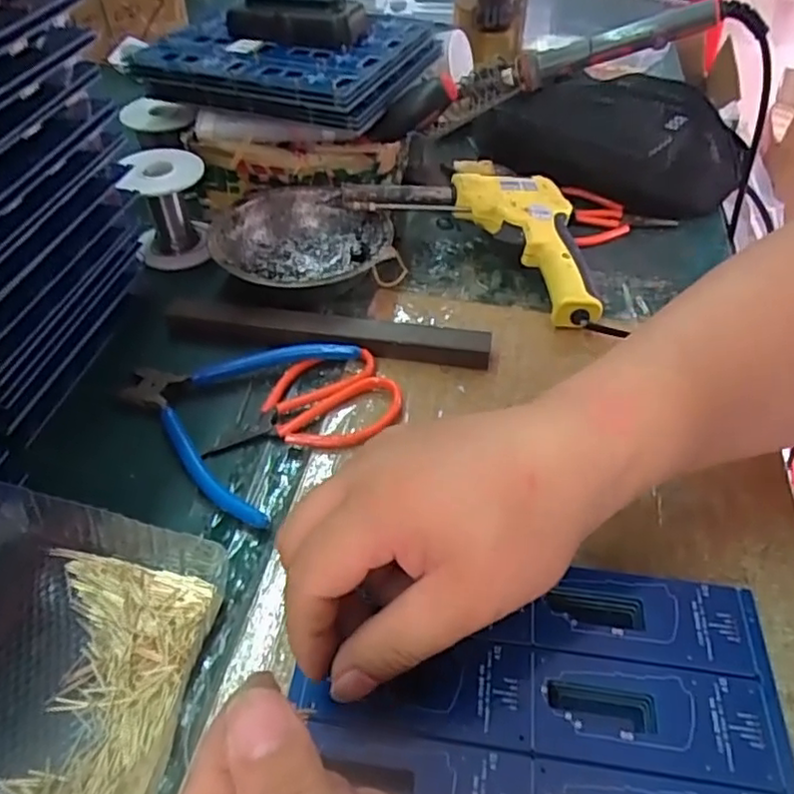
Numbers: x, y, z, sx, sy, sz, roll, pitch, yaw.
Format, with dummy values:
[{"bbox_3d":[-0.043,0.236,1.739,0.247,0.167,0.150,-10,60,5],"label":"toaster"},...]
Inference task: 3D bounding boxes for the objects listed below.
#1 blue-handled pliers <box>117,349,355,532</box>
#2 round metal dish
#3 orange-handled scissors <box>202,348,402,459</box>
[{"bbox_3d":[-0.104,0.004,0.380,0.121,0.018,0.127,16,49,14],"label":"blue-handled pliers"},{"bbox_3d":[-0.067,-0.111,0.471,0.128,0.044,0.119,0,47,0],"label":"round metal dish"},{"bbox_3d":[-0.055,0.005,0.382,0.111,0.013,0.069,-8,47,-8],"label":"orange-handled scissors"}]

